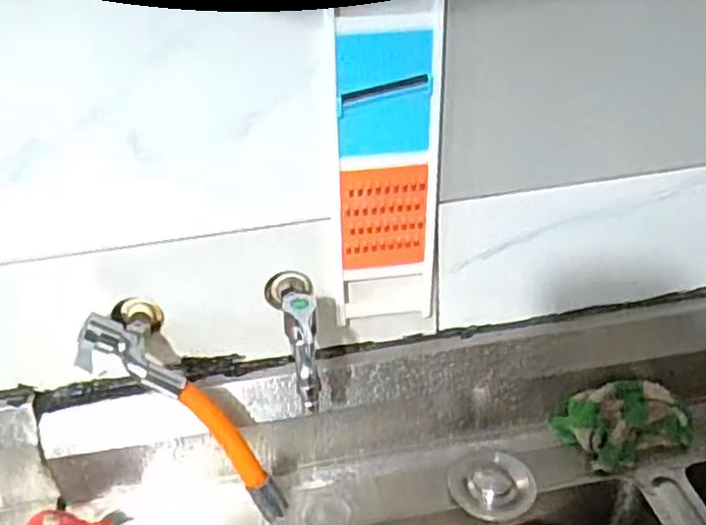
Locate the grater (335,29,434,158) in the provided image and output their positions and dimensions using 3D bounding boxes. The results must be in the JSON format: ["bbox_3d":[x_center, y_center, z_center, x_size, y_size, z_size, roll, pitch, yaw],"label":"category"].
[{"bbox_3d":[0.026,-0.138,0.566,0.080,0.098,0.006,-8,32,-6],"label":"grater"}]

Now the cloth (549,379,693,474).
[{"bbox_3d":[0.291,0.167,0.731,0.128,0.052,0.077,-13,33,-14],"label":"cloth"}]

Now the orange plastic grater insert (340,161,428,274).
[{"bbox_3d":[0.028,-0.040,0.620,0.078,0.097,0.004,-9,32,-7],"label":"orange plastic grater insert"}]

